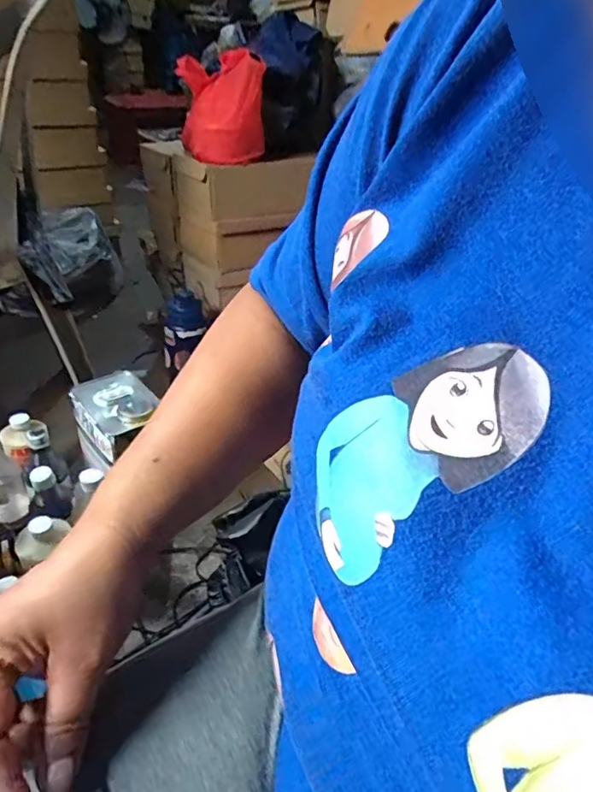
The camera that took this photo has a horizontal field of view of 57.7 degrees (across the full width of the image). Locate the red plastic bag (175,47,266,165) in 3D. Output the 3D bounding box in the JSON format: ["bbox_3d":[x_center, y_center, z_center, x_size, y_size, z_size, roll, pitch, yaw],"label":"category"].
[{"bbox_3d":[-0.139,-0.550,1.027,0.137,0.167,0.141,-11,38,-23],"label":"red plastic bag"}]

